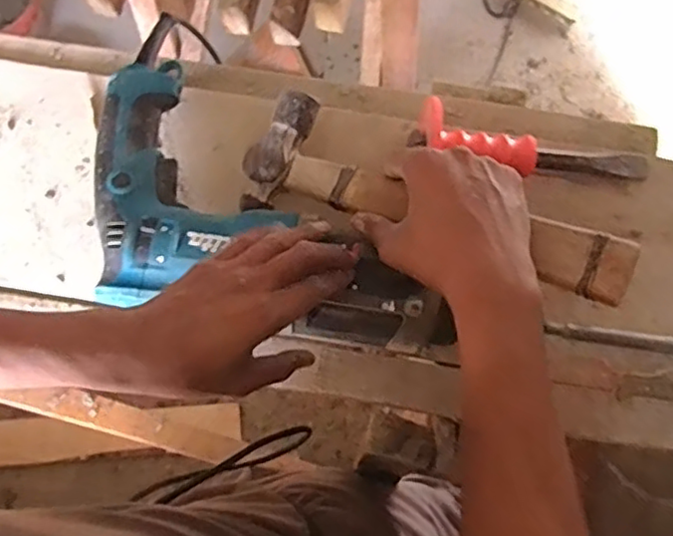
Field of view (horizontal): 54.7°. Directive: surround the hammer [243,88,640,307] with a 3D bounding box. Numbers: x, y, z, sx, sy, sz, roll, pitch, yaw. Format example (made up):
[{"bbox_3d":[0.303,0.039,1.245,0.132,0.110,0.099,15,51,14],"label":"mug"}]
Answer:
[{"bbox_3d":[0.059,-0.053,0.460,0.291,0.032,0.073,25,77,28],"label":"hammer"}]

